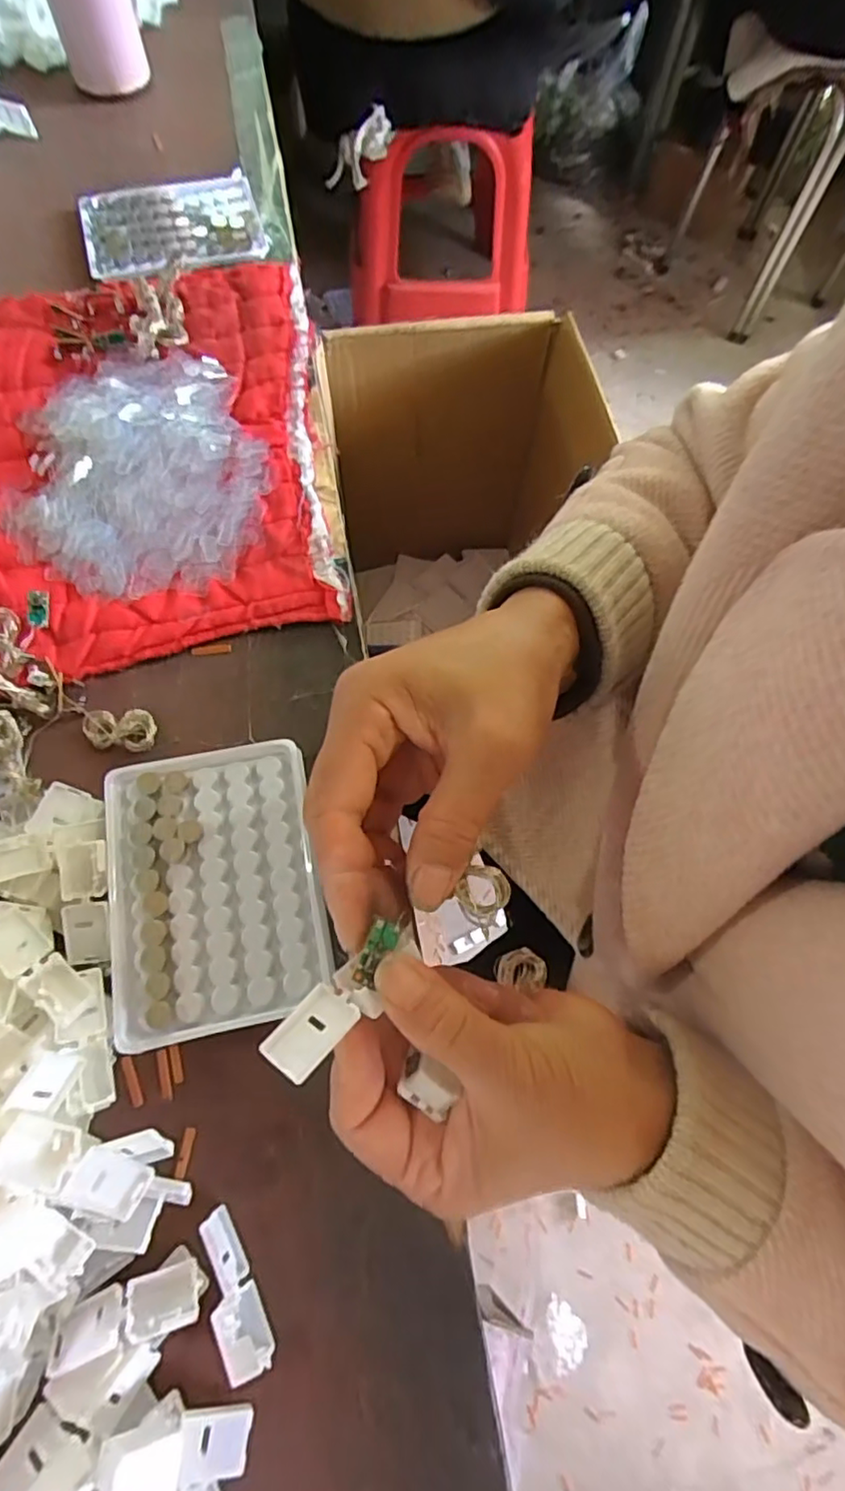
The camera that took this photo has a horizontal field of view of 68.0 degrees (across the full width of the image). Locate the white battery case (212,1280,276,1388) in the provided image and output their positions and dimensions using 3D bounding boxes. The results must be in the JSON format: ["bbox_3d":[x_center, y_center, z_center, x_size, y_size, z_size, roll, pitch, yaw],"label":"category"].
[{"bbox_3d":[-0.071,0.232,0.247,0.009,0.021,0.027,-43,63,24],"label":"white battery case"}]

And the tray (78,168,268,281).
[{"bbox_3d":[-0.193,-0.403,0.479,0.130,0.007,0.105,-15,71,-8],"label":"tray"}]

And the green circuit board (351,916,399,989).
[{"bbox_3d":[-0.015,0.067,0.203,0.008,0.005,0.022,25,57,10],"label":"green circuit board"}]

